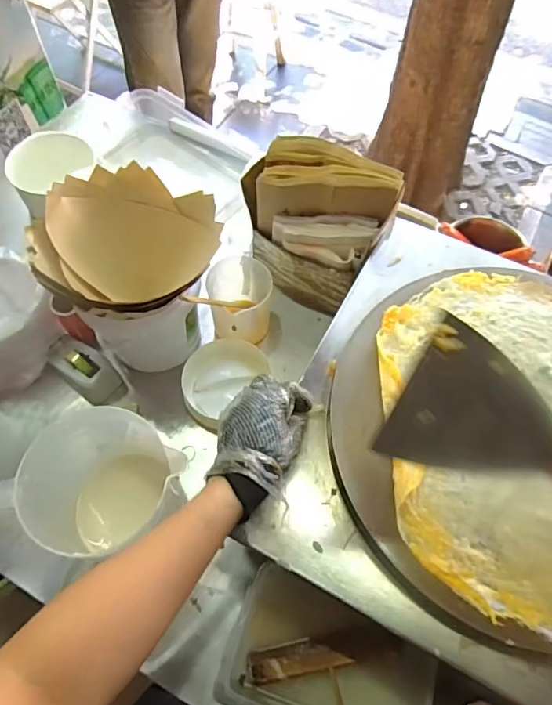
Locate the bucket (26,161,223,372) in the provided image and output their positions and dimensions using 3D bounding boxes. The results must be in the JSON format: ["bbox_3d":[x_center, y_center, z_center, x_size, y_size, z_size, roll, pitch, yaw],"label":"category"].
[{"bbox_3d":[-0.186,-0.093,0.658,0.181,0.224,0.193,1,62,-1],"label":"bucket"}]

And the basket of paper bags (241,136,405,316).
[{"bbox_3d":[0.059,-0.181,0.707,0.196,0.206,0.116,29,65,13],"label":"basket of paper bags"}]

